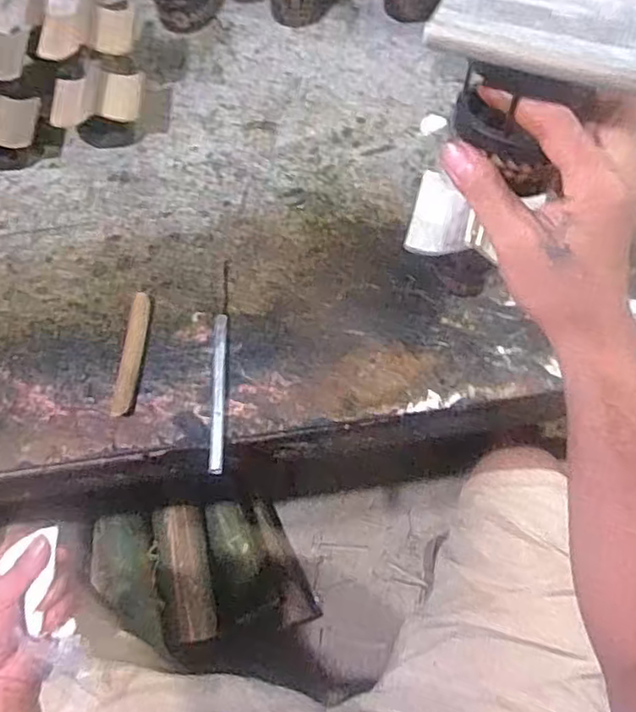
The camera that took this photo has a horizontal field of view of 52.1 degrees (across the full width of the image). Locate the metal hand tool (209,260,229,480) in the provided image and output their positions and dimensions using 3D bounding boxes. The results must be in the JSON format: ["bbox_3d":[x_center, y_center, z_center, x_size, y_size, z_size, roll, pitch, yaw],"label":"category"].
[{"bbox_3d":[-0.100,0.005,0.665,0.014,0.006,0.239,-3,61,1],"label":"metal hand tool"}]

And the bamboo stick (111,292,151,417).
[{"bbox_3d":[-0.192,-0.005,0.675,0.020,0.008,0.141,2,61,3],"label":"bamboo stick"}]

